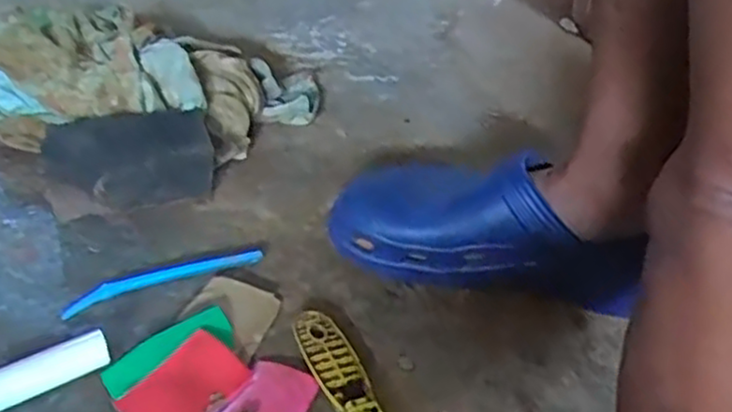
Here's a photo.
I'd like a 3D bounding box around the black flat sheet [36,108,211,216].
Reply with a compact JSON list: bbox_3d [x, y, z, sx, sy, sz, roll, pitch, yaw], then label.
[{"bbox_3d":[-0.184,-0.037,0.572,0.115,0.056,0.077,-9,40,-20],"label":"black flat sheet"}]

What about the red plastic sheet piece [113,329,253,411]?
[{"bbox_3d":[-0.106,0.107,0.435,0.046,0.004,0.070,34,48,18],"label":"red plastic sheet piece"}]

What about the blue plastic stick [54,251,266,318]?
[{"bbox_3d":[-0.138,0.049,0.509,0.137,0.012,0.014,-12,41,-24],"label":"blue plastic stick"}]

